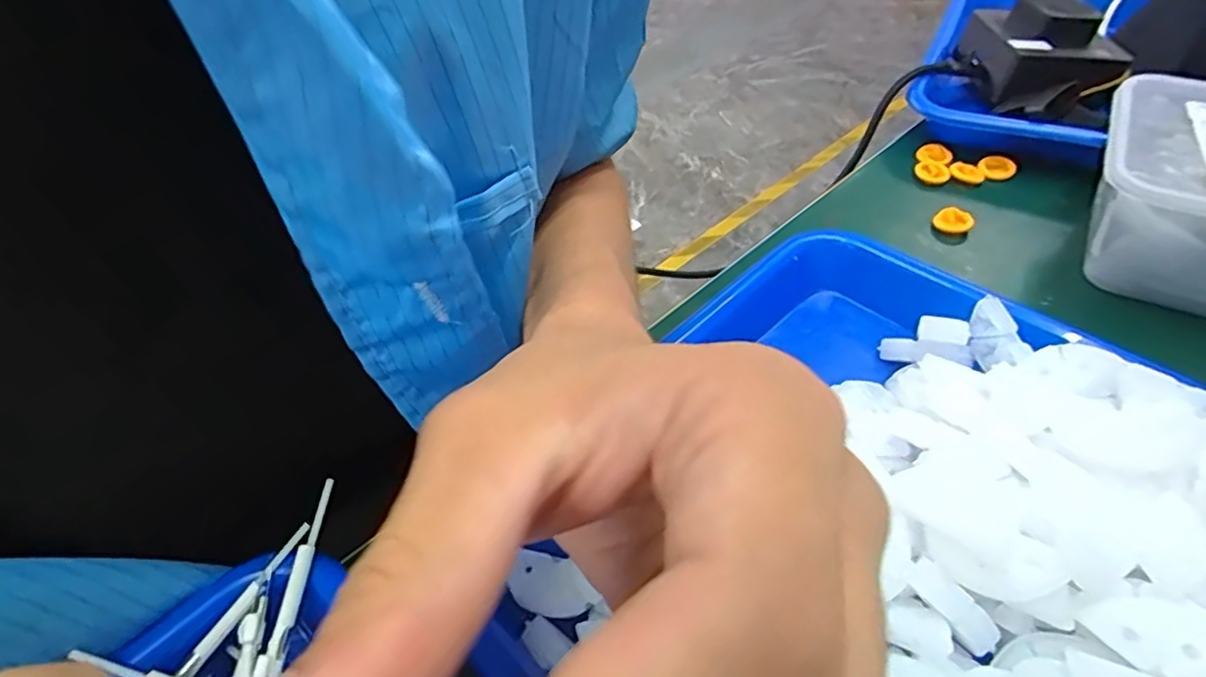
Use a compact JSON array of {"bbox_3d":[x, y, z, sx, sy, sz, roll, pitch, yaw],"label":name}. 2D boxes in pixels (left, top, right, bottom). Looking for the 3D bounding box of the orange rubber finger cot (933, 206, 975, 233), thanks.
[{"bbox_3d":[0.195,-0.065,0.355,0.019,0.009,0.012,26,55,26],"label":"orange rubber finger cot"}]

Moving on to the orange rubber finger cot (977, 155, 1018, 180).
[{"bbox_3d":[0.237,-0.104,0.384,0.019,0.006,0.016,18,53,16],"label":"orange rubber finger cot"}]

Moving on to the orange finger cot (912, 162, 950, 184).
[{"bbox_3d":[0.199,-0.101,0.388,0.020,0.006,0.015,24,54,20],"label":"orange finger cot"}]

